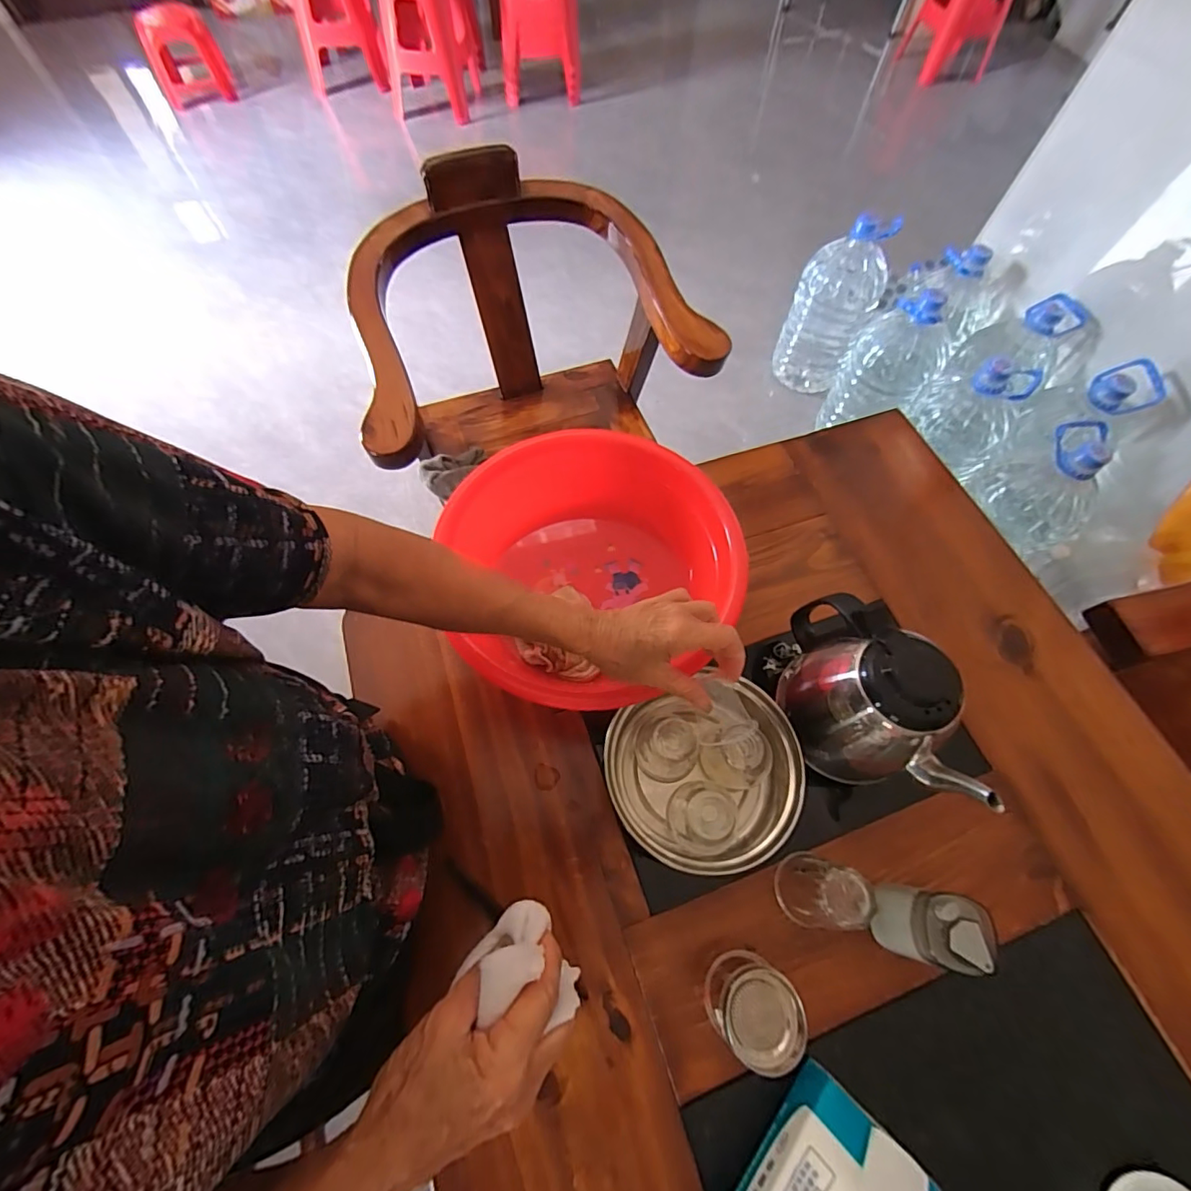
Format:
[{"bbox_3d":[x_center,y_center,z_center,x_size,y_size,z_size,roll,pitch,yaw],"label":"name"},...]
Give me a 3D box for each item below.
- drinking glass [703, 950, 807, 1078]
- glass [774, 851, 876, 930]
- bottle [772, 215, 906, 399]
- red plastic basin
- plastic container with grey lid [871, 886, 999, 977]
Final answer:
[{"bbox_3d":[0.122,0.319,0.395,0.059,0.070,0.061,0,64,-1],"label":"drinking glass"},{"bbox_3d":[0.189,0.248,0.424,0.053,0.077,0.052,34,68,15],"label":"glass"},{"bbox_3d":[0.700,-0.852,1.523,0.222,0.452,0.186,21,65,9],"label":"bottle"},{"bbox_3d":[0.002,-0.024,0.544,0.280,0.100,0.297,0,64,-1],"label":"red plastic basin"},{"bbox_3d":[0.265,0.266,0.412,0.059,0.087,0.054,14,65,6],"label":"plastic container with grey lid"}]

